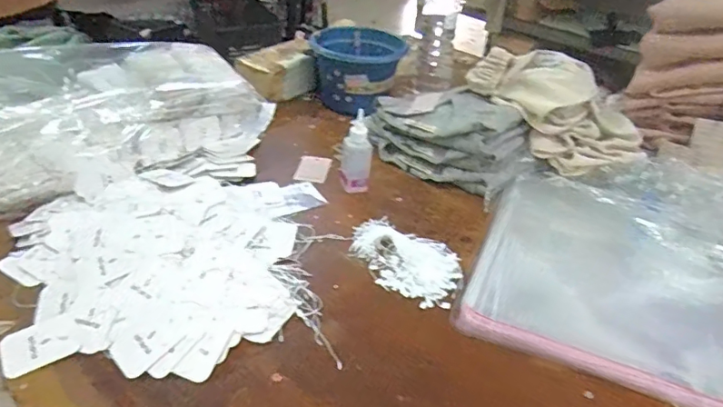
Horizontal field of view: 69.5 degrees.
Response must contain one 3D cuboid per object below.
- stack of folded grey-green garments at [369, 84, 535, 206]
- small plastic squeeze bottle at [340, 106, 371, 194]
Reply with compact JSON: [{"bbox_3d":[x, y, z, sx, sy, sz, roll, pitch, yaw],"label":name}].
[{"bbox_3d":[0.140,-0.124,0.879,0.276,0.114,0.137,30,42,32],"label":"stack of folded grey-green garments"},{"bbox_3d":[-0.008,-0.076,0.794,0.043,0.122,0.034,-3,36,-11],"label":"small plastic squeeze bottle"}]

